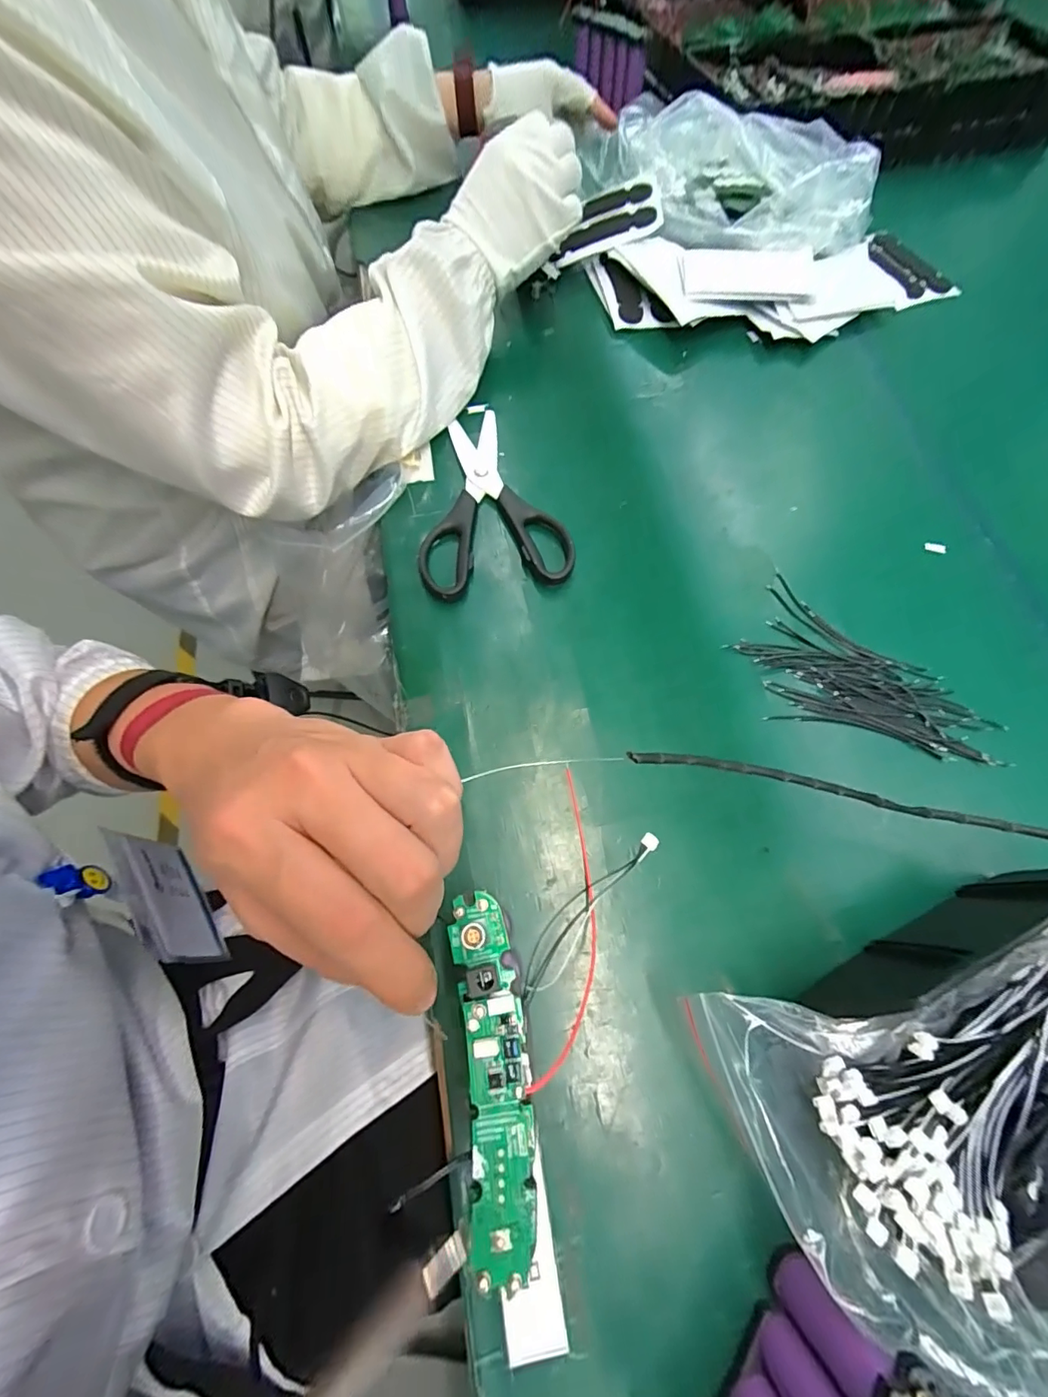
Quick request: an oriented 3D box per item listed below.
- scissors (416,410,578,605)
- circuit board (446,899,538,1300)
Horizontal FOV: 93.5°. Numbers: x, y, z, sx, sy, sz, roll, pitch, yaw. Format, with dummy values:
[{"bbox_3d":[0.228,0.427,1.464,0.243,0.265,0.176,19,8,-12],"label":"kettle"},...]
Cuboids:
[{"bbox_3d":[-0.027,-0.155,0.377,0.107,0.016,0.176,-7,68,-4],"label":"scissors"},{"bbox_3d":[-0.011,0.133,0.179,0.024,0.014,0.114,-8,67,-3],"label":"circuit board"}]

